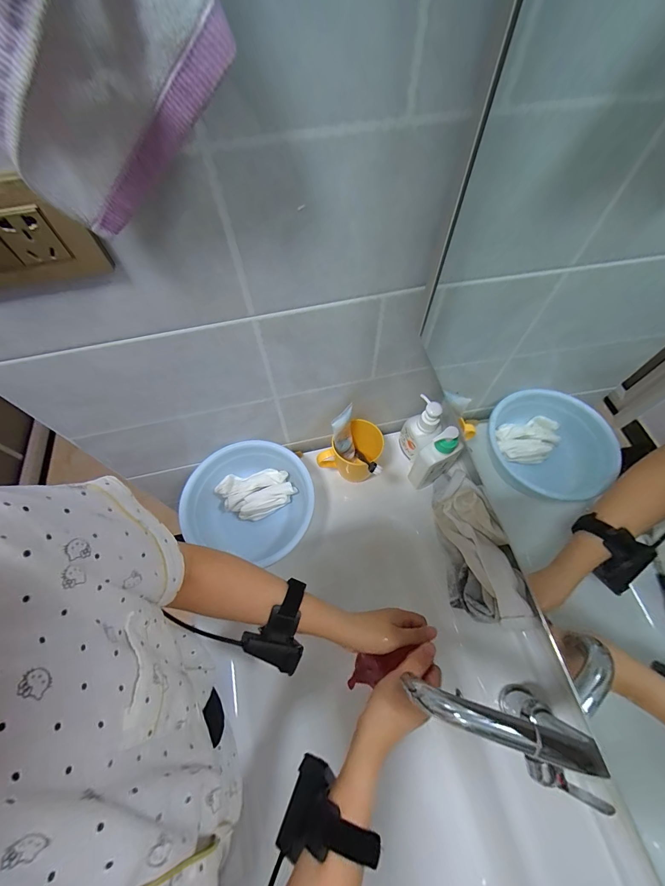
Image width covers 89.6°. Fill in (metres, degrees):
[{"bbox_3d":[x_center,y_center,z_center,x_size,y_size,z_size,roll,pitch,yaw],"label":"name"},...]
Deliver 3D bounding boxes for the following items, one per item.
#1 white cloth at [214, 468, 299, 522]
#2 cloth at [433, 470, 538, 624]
[{"bbox_3d":[-0.133,0.094,0.597,0.128,0.040,0.082,-9,63,-3],"label":"white cloth"},{"bbox_3d":[0.213,0.156,0.525,0.076,0.093,0.218,-7,63,-2],"label":"cloth"}]

